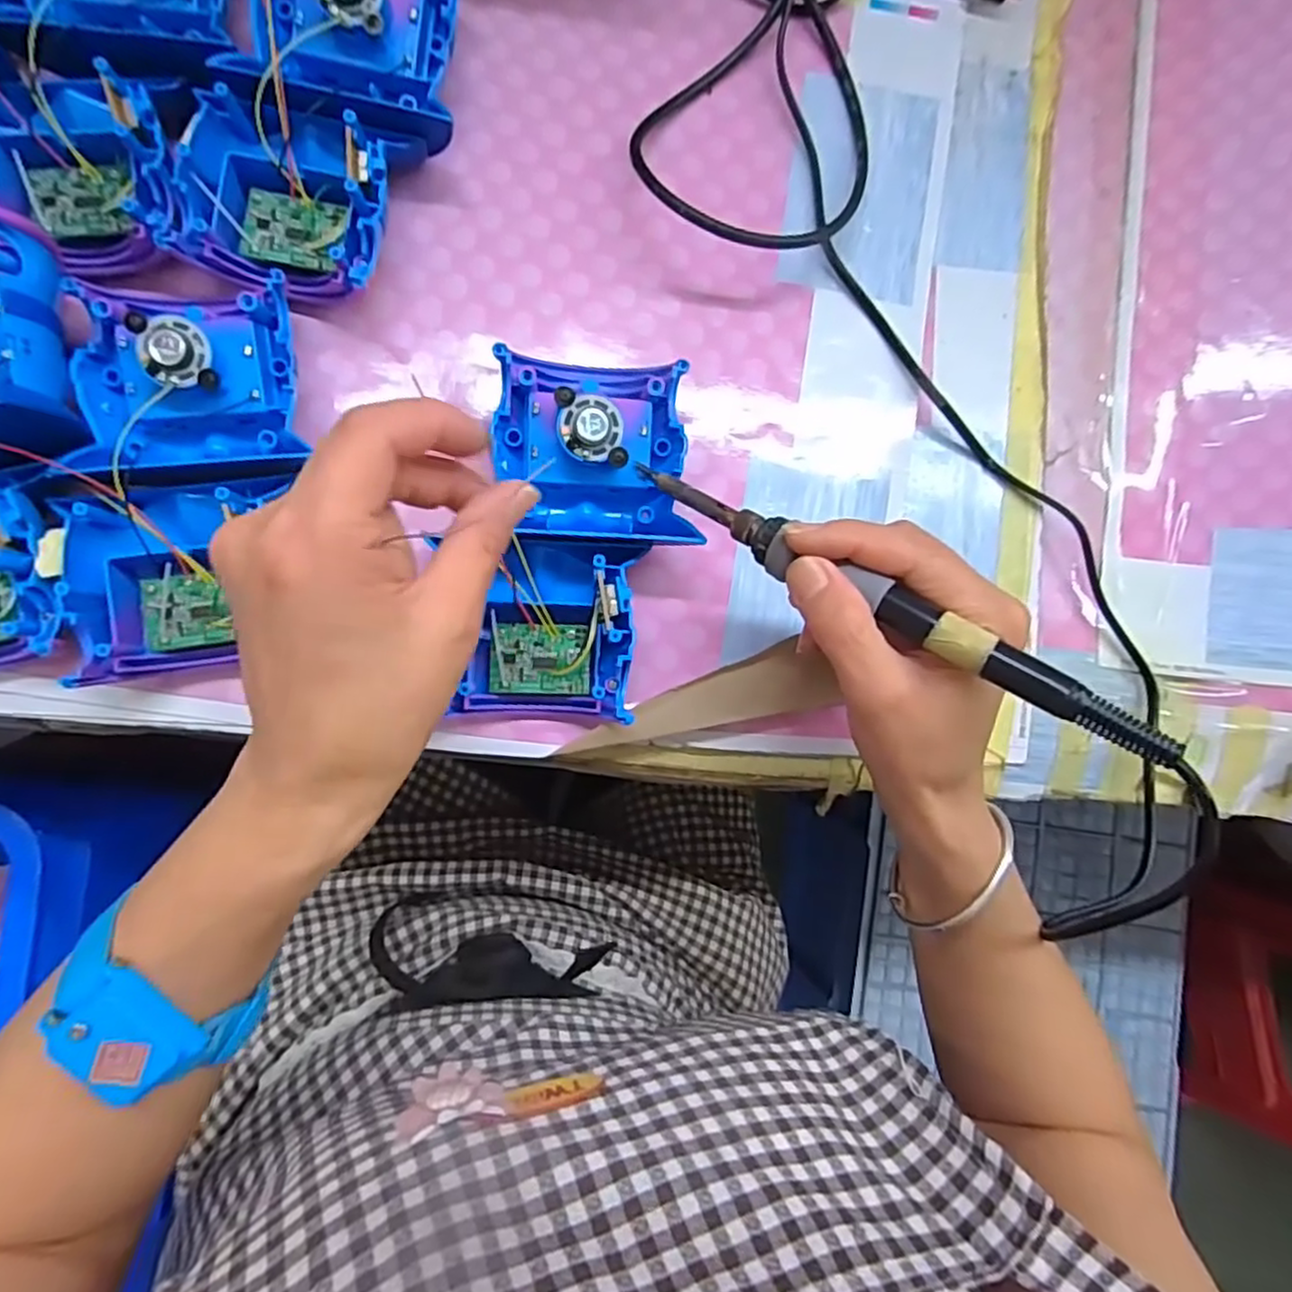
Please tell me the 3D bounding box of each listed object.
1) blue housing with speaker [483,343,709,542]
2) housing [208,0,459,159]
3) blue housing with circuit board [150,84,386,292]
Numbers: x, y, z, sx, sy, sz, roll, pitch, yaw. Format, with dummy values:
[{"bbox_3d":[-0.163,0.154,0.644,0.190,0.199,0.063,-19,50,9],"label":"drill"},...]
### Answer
[{"bbox_3d":[-0.022,-0.083,0.300,0.082,0.033,0.076,1,87,-6],"label":"blue housing with speaker"},{"bbox_3d":[-0.127,-0.259,0.305,0.088,0.043,0.095,4,86,-5],"label":"housing"},{"bbox_3d":[-0.153,-0.190,0.301,0.081,0.038,0.073,13,86,-5],"label":"blue housing with circuit board"}]

